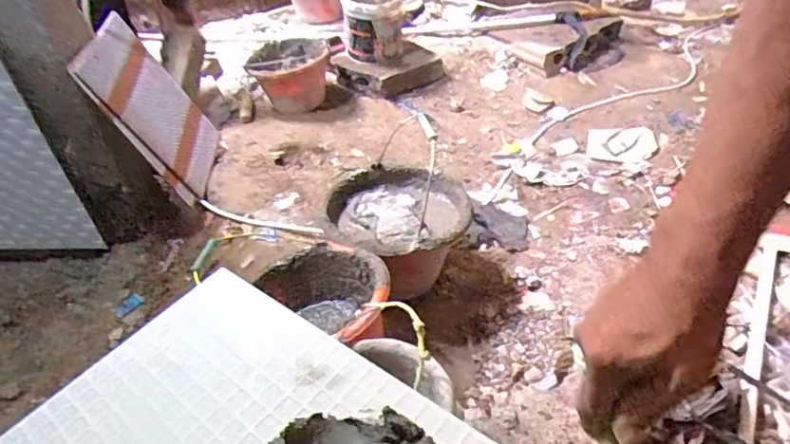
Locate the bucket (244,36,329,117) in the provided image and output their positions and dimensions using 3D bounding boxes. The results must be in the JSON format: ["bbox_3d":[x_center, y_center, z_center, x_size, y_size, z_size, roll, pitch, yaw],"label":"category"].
[{"bbox_3d":[-0.311,-0.450,1.697,0.232,0.153,0.230,-5,41,0],"label":"bucket"}]

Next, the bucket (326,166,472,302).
[{"bbox_3d":[0.005,0.024,1.156,0.271,0.173,0.290,-3,41,2],"label":"bucket"}]

